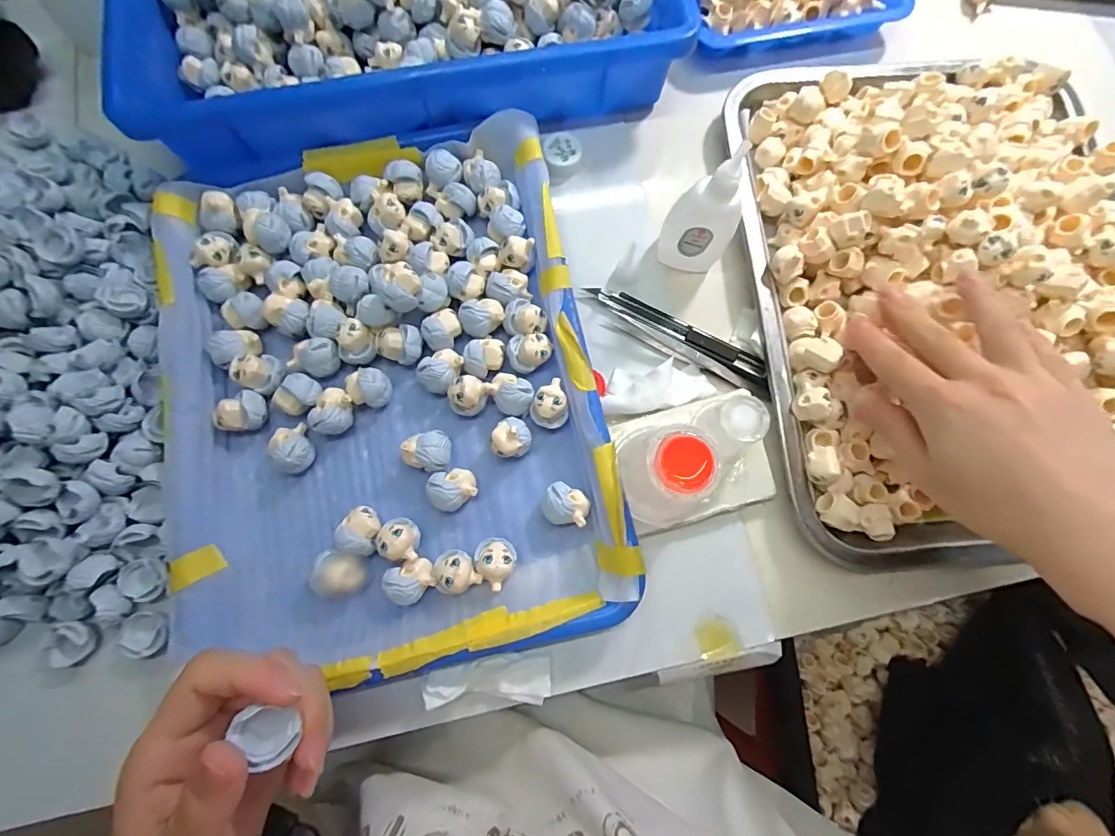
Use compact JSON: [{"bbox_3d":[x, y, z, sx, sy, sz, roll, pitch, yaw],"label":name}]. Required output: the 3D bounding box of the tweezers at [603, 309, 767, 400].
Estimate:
[{"bbox_3d":[0.086,-0.042,0.313,0.114,0.004,0.011,28,79,6],"label":"tweezers"}]

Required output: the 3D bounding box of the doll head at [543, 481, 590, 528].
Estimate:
[{"bbox_3d":[0.006,0.052,0.281,0.026,0.021,0.023,19,78,4],"label":"doll head"}]

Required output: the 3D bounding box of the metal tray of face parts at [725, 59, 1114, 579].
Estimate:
[{"bbox_3d":[0.259,-0.087,0.298,0.253,0.050,0.350,-4,79,1],"label":"metal tray of face parts"}]

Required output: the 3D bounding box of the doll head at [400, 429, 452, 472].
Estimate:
[{"bbox_3d":[-0.078,0.020,0.286,0.026,0.022,0.023,8,78,2],"label":"doll head"}]

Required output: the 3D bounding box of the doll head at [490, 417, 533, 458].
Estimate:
[{"bbox_3d":[-0.027,0.013,0.287,0.021,0.026,0.024,28,79,6],"label":"doll head"}]

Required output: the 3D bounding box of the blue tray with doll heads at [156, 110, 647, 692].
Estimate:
[{"bbox_3d":[-0.104,-0.019,0.291,0.242,0.039,0.317,-13,78,-3],"label":"blue tray with doll heads"}]

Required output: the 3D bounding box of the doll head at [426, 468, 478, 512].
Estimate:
[{"bbox_3d":[-0.062,0.043,0.281,0.027,0.023,0.023,-11,78,-3],"label":"doll head"}]

